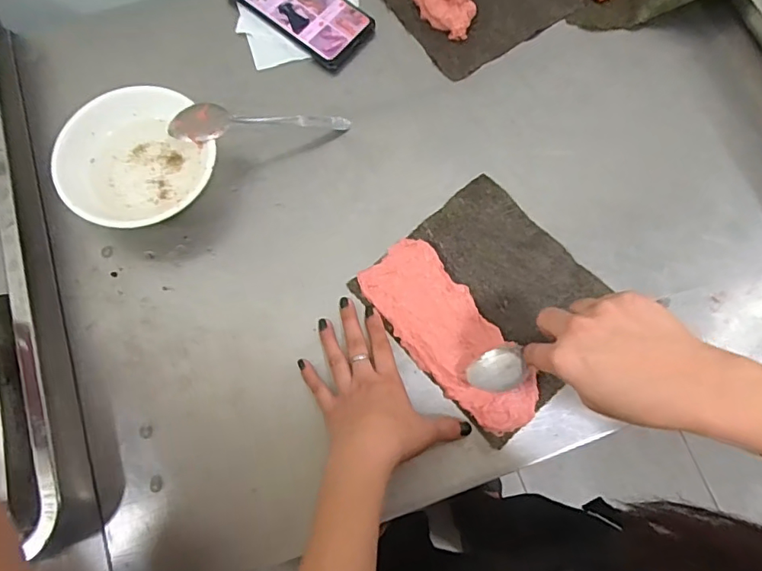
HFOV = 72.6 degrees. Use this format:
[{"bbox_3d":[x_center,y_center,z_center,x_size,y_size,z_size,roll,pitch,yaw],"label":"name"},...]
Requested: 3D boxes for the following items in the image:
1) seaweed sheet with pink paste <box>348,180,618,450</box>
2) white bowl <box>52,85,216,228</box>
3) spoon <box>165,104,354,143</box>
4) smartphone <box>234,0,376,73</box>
[{"bbox_3d":[0.101,0.013,0.479,0.176,0.011,0.193,-40,77,-10],"label":"seaweed sheet with pink paste"},{"bbox_3d":[-0.228,-0.114,0.496,0.131,0.056,0.134,0,74,1],"label":"white bowl"},{"bbox_3d":[-0.114,-0.159,0.508,0.173,0.022,0.032,-6,73,-18],"label":"spoon"},{"bbox_3d":[-0.092,-0.306,0.571,0.161,0.014,0.077,36,79,7],"label":"smartphone"}]

